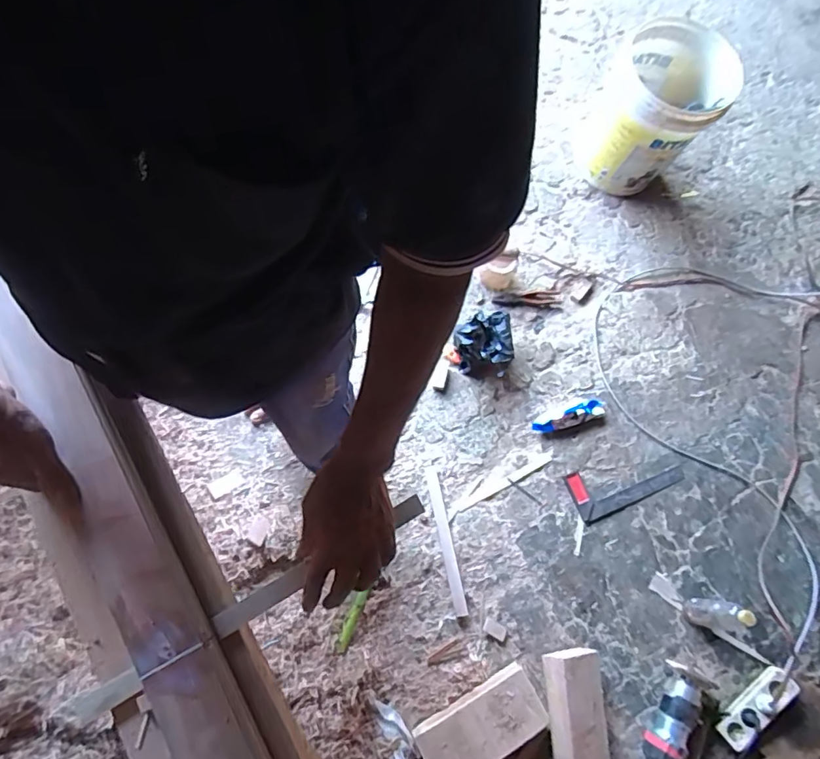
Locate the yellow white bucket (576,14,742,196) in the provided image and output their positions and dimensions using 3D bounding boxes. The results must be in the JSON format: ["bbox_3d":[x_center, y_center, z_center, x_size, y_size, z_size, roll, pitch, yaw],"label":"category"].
[{"bbox_3d":[0.696,-0.767,1.483,0.296,0.345,0.350,34,74,8],"label":"yellow white bucket"}]

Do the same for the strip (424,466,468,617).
[{"bbox_3d":[0.084,0.380,1.236,0.030,0.012,0.343,-11,73,-6],"label":"strip"}]

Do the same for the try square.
[{"bbox_3d":[0.544,0.257,1.315,0.295,0.016,0.126,-21,74,-9],"label":"try square"}]

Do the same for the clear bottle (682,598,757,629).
[{"bbox_3d":[0.679,0.518,1.138,0.067,0.182,0.064,1,72,-2],"label":"clear bottle"}]

